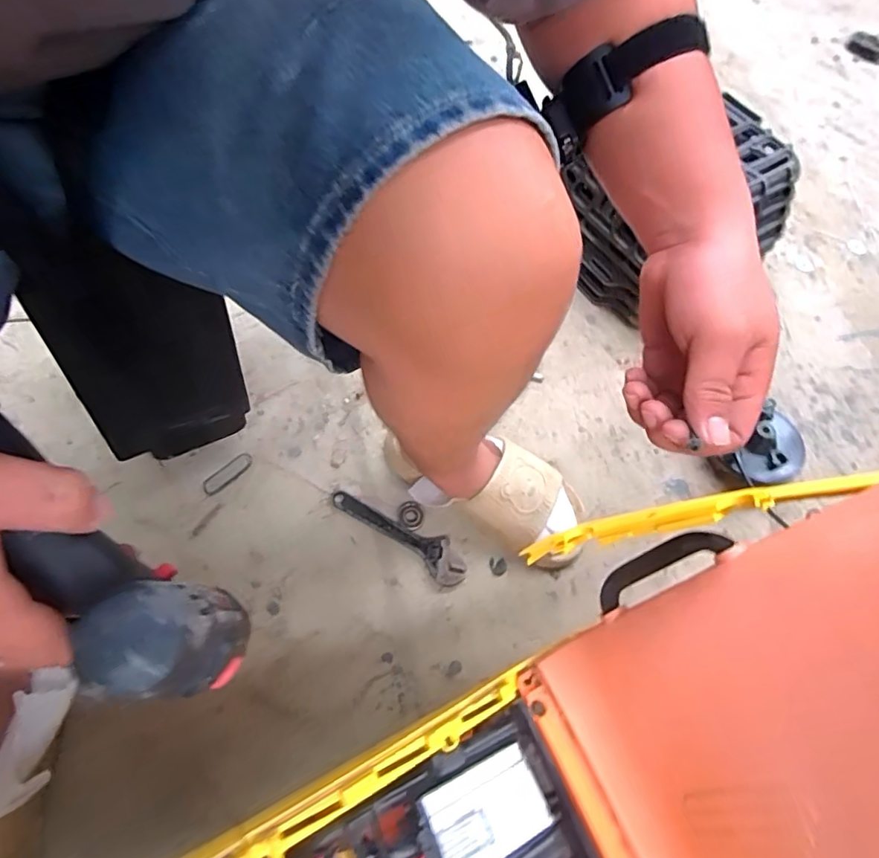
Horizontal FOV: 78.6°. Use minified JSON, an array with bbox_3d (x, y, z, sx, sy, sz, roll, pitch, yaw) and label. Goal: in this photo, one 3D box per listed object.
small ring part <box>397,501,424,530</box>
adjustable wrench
[{"bbox_3d":[-0.037,0.113,0.697,0.033,0.006,0.038,-19,67,-12],"label":"small ring part"},{"bbox_3d":[-0.051,0.134,0.687,0.190,0.009,0.048,30,66,11],"label":"adjustable wrench"}]

